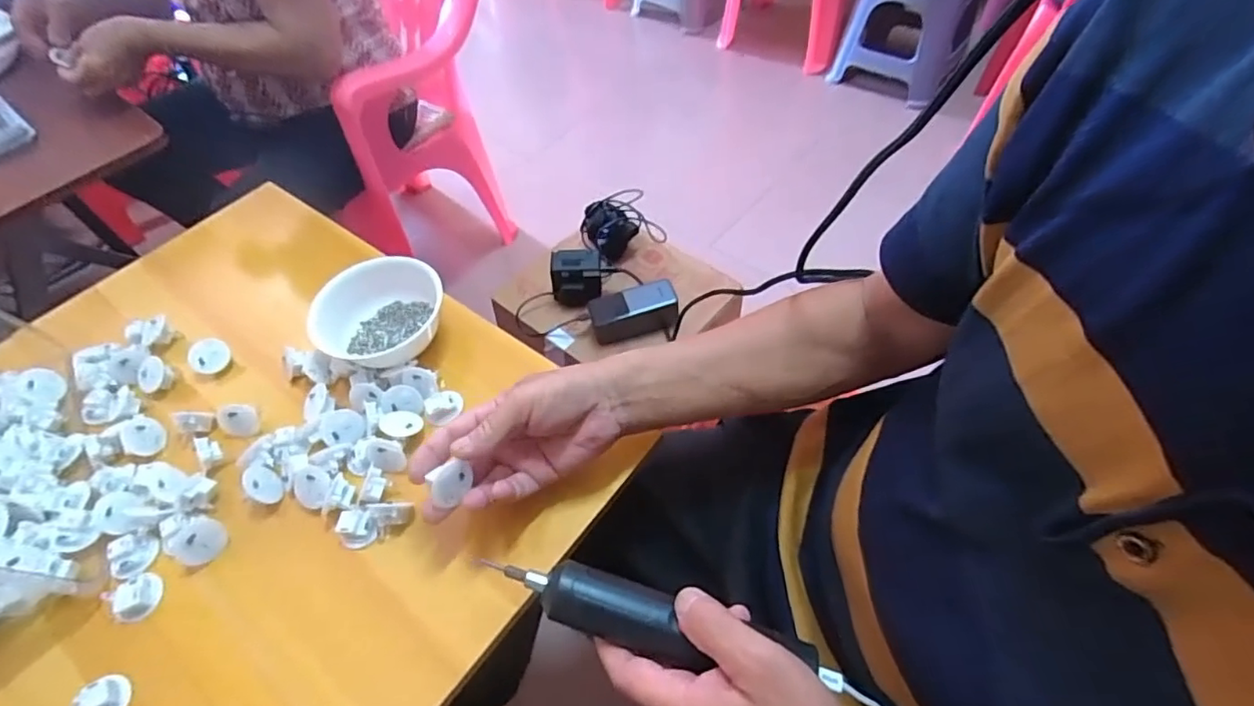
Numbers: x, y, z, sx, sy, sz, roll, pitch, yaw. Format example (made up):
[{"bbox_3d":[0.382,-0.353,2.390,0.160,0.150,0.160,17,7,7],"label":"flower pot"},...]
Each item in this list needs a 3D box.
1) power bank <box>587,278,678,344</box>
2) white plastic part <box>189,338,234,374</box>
[{"bbox_3d":[0.010,-0.063,0.868,0.131,0.067,0.045,-16,54,-8],"label":"power bank"},{"bbox_3d":[-0.386,0.004,0.532,0.030,0.024,0.032,-2,53,3],"label":"white plastic part"}]

